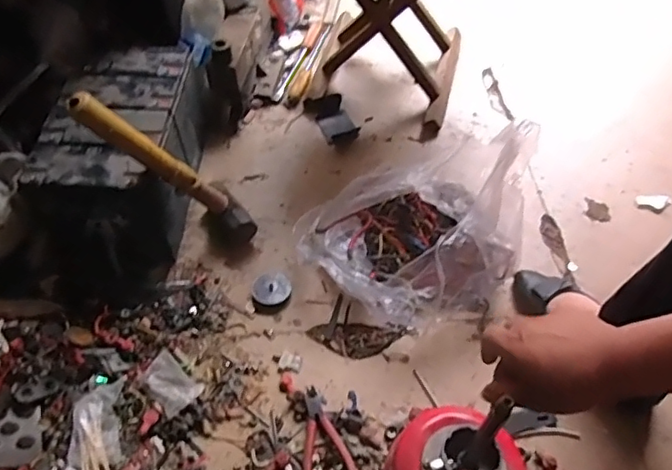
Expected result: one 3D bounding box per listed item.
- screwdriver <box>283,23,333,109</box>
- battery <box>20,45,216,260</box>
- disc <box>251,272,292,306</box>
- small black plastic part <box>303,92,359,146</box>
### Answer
[{"bbox_3d":[-0.050,-0.356,1.136,0.030,0.023,0.268,13,55,9],"label":"screwdriver"},{"bbox_3d":[-0.319,-0.144,0.893,0.201,0.173,0.314,-1,54,-1],"label":"battery"},{"bbox_3d":[-0.095,0.079,0.825,0.057,0.004,0.049,-7,66,-20],"label":"disc"},{"bbox_3d":[-0.005,-0.217,1.047,0.068,0.030,0.127,-22,57,-16],"label":"small black plastic part"}]

